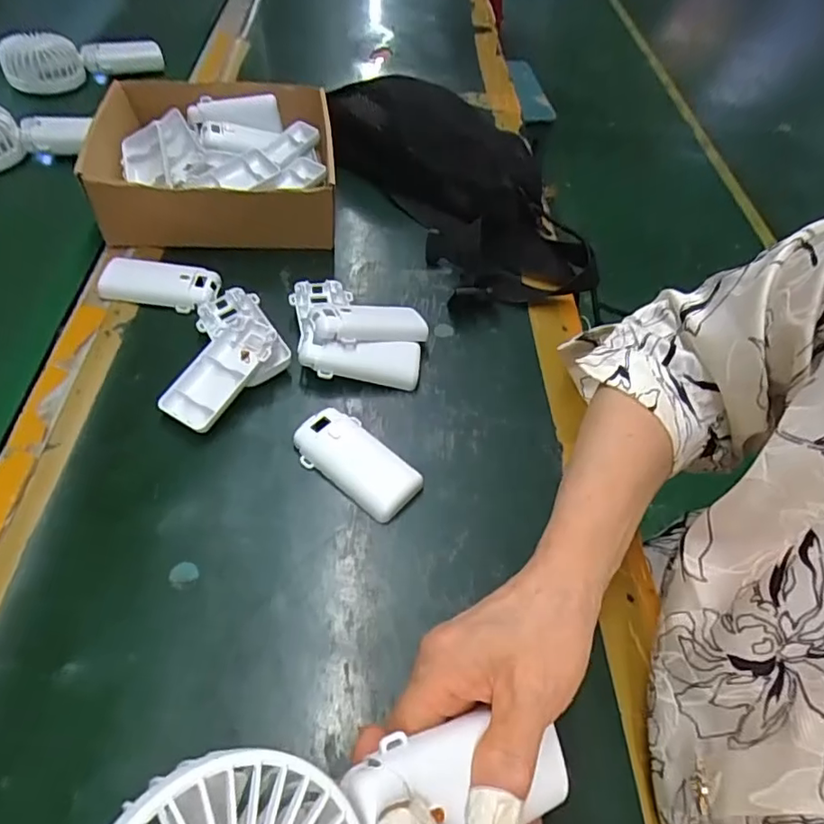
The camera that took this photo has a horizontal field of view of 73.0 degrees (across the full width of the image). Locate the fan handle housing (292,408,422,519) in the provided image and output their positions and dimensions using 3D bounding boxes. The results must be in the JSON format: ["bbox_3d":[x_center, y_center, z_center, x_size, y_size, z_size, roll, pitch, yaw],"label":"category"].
[{"bbox_3d":[-0.038,0.033,0.389,0.091,0.016,0.047,32,57,18],"label":"fan handle housing"}]

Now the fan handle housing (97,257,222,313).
[{"bbox_3d":[-0.213,-0.107,0.471,0.095,0.016,0.041,7,53,0],"label":"fan handle housing"}]

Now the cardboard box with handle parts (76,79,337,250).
[{"bbox_3d":[-0.184,-0.245,0.541,0.204,0.069,0.210,-3,53,-7],"label":"cardboard box with handle parts"}]

